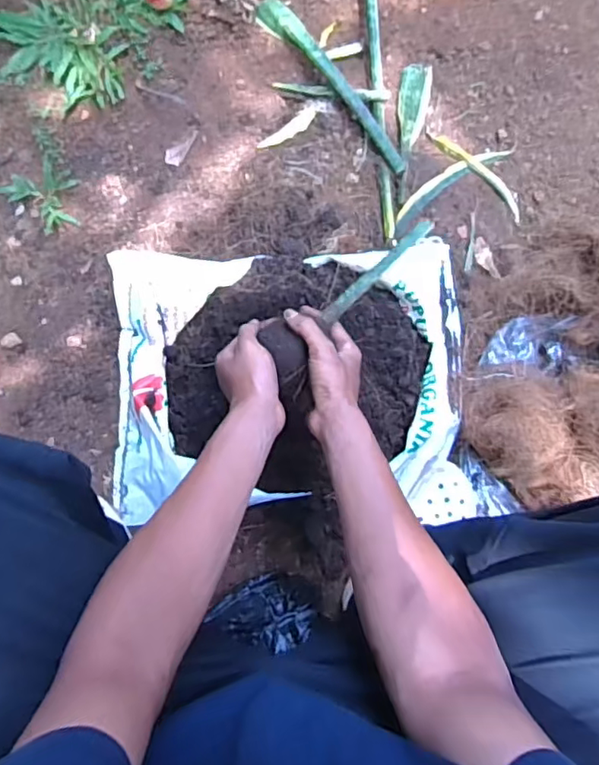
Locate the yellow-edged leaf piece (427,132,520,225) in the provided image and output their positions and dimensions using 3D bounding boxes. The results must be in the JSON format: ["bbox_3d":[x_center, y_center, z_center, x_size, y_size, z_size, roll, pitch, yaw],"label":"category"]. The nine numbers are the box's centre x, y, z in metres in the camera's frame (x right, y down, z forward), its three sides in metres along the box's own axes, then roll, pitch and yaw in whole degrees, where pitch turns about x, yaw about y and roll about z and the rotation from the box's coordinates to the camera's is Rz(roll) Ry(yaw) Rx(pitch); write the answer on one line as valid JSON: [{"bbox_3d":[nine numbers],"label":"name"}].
[{"bbox_3d":[0.255,-0.299,0.827,0.175,0.017,0.025,43,83,2],"label":"yellow-edged leaf piece"}]

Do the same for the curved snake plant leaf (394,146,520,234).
[{"bbox_3d":[0.217,-0.288,0.829,0.223,0.023,0.037,-37,87,-9],"label":"curved snake plant leaf"}]

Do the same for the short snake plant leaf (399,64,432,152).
[{"bbox_3d":[0.164,-0.396,0.830,0.043,0.013,0.127,7,82,-5],"label":"short snake plant leaf"}]

